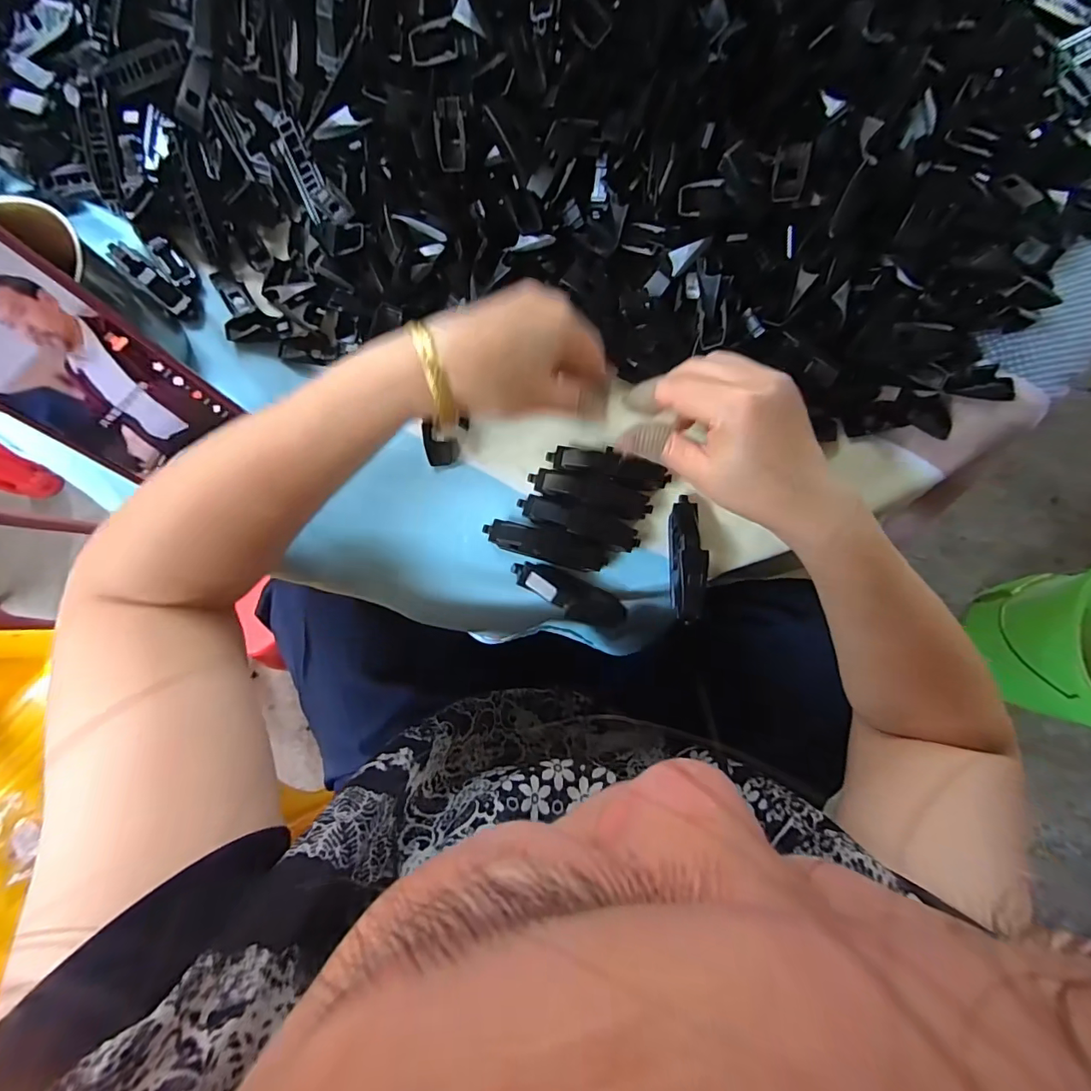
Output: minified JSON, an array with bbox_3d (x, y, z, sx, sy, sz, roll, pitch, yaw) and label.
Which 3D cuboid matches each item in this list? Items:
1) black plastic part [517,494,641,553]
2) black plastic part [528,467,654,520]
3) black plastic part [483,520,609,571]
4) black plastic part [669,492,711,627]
[{"bbox_3d":[0.022,-0.016,0.319,0.080,0.008,0.020,19,82,3],"label":"black plastic part"},{"bbox_3d":[0.030,-0.036,0.324,0.080,0.009,0.021,17,82,3],"label":"black plastic part"},{"bbox_3d":[0.000,0.000,0.319,0.081,0.009,0.020,14,82,2],"label":"black plastic part"},{"bbox_3d":[0.090,0.008,0.312,0.020,0.019,0.079,5,82,1],"label":"black plastic part"}]

